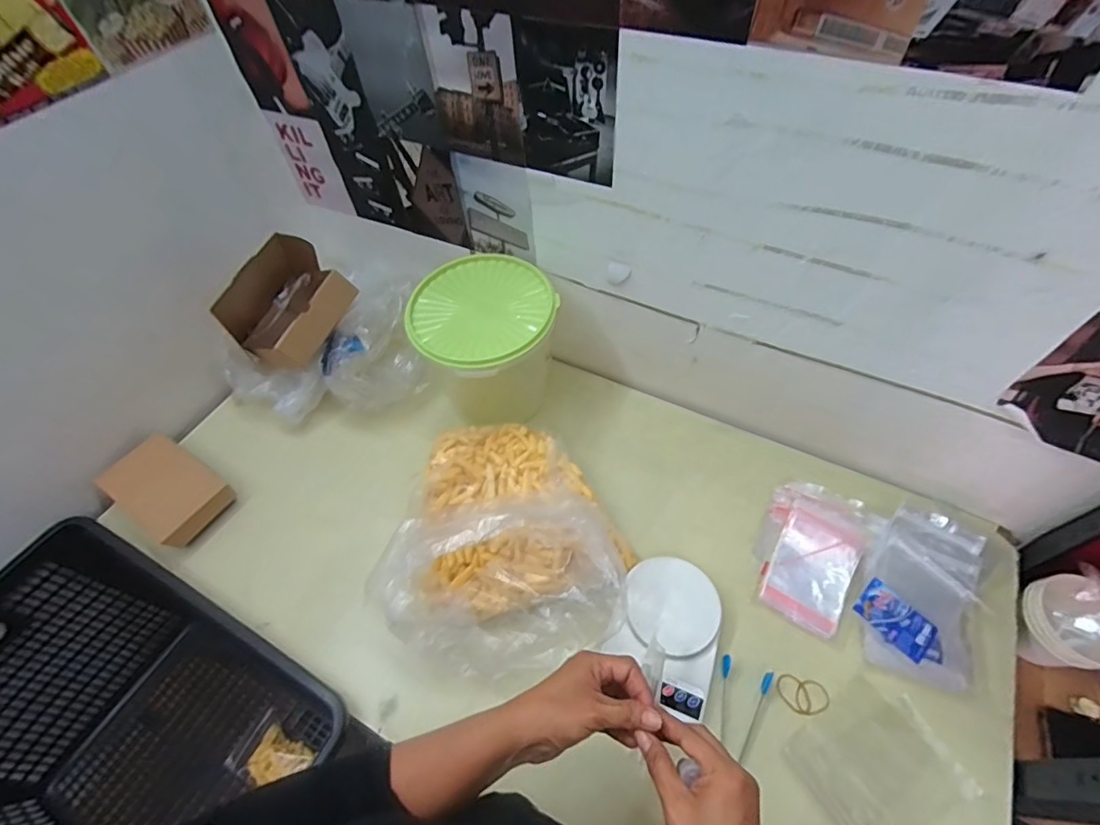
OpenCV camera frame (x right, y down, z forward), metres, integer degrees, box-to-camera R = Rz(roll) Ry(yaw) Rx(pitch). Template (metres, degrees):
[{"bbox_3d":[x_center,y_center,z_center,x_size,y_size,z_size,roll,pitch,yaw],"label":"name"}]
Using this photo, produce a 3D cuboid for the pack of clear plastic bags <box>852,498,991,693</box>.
[{"bbox_3d":[0.466,0.217,0.627,0.128,0.043,0.238,31,63,22],"label":"pack of clear plastic bags"}]

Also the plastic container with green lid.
[{"bbox_3d":[-0.093,-0.097,0.787,0.208,0.196,0.209,0,55,4],"label":"plastic container with green lid"}]

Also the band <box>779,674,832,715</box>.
[{"bbox_3d":[0.297,0.331,0.586,0.057,0.004,0.039,8,56,10],"label":"band"}]

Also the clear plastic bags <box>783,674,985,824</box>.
[{"bbox_3d":[0.353,0.379,0.547,0.156,0.004,0.123,-24,51,-14],"label":"clear plastic bags"}]

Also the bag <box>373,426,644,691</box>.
[{"bbox_3d":[-0.047,0.143,0.630,0.282,0.121,0.314,6,56,8],"label":"bag"}]

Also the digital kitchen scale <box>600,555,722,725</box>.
[{"bbox_3d":[0.146,0.264,0.620,0.123,0.032,0.156,18,58,15],"label":"digital kitchen scale"}]

